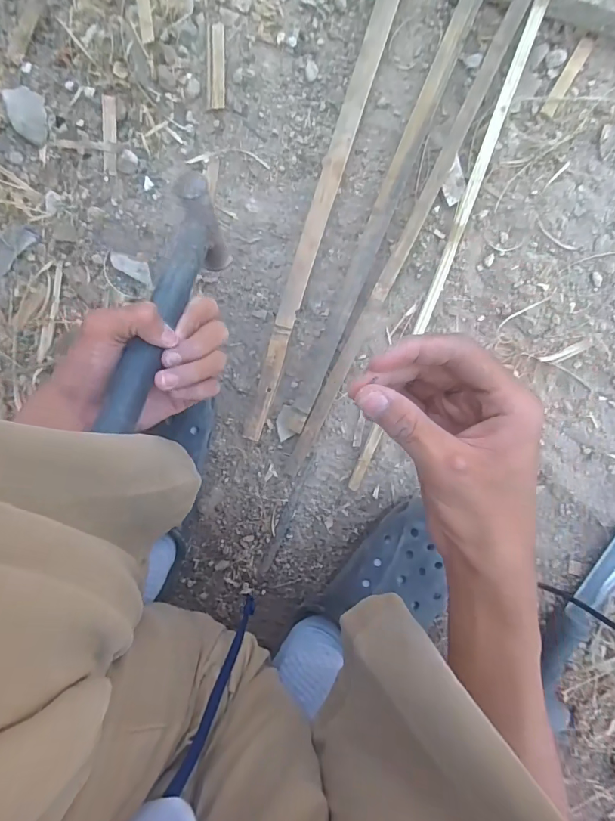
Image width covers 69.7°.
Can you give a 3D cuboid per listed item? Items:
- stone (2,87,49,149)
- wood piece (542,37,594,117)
[{"bbox_3d":[-0.283,-0.300,0.450,0.034,0.015,0.062,-20,98,6],"label":"stone"},{"bbox_3d":[0.250,-0.321,0.425,0.011,0.006,0.070,27,100,-2],"label":"wood piece"}]

